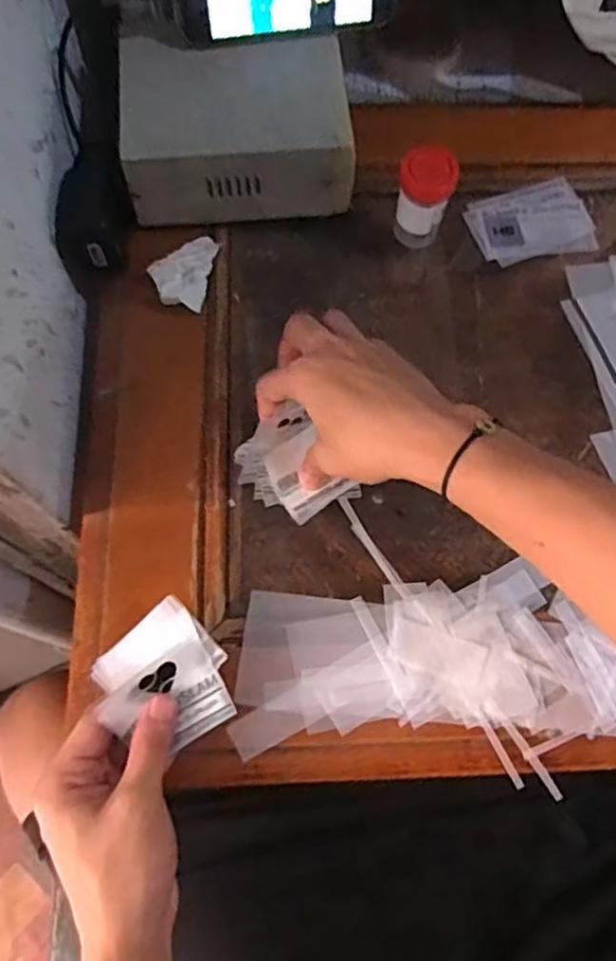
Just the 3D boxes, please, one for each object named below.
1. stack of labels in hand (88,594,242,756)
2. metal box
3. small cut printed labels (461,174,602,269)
[{"bbox_3d":[-0.084,0.118,0.395,0.070,0.018,0.077,-39,76,-14],"label":"stack of labels in hand"},{"bbox_3d":[-0.054,-0.280,0.531,0.175,0.075,0.117,-6,70,-3],"label":"metal box"},{"bbox_3d":[0.192,-0.227,0.582,0.103,0.009,0.081,-9,67,-3],"label":"small cut printed labels"}]

